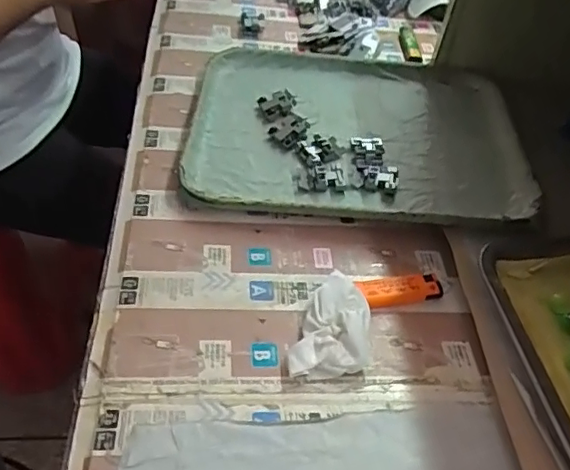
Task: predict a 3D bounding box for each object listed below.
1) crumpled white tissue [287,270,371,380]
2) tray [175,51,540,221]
[{"bbox_3d":[0.041,0.072,0.435,0.054,0.028,0.091,18,47,10],"label":"crumpled white tissue"},{"bbox_3d":[0.076,-0.119,0.603,0.339,0.023,0.277,7,46,-1],"label":"tray"}]

